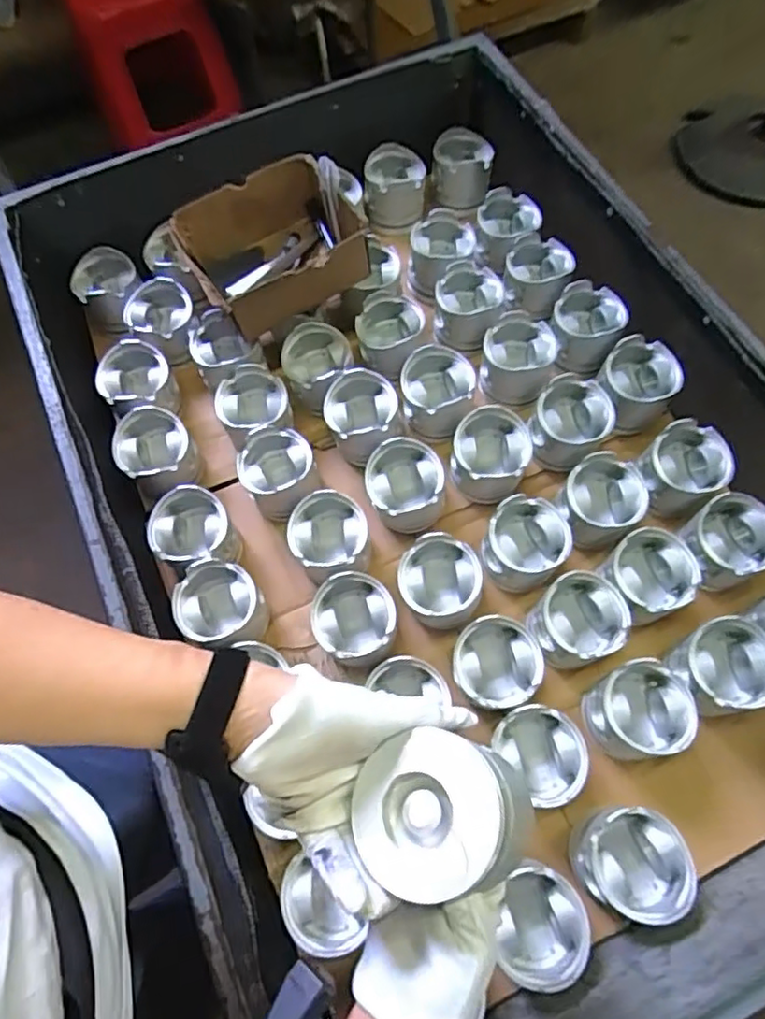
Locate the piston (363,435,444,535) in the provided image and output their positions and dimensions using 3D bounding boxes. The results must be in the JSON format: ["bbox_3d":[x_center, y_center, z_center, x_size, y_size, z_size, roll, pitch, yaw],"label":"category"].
[{"bbox_3d":[0.029,-0.024,0.776,0.096,0.097,0.093,-12,67,-3],"label":"piston"}]

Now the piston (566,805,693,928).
[{"bbox_3d":[0.240,0.339,0.600,0.092,0.083,0.090,-1,67,2],"label":"piston"}]

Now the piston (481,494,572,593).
[{"bbox_3d":[0.169,0.042,0.737,0.094,0.064,0.101,-1,67,2],"label":"piston"}]

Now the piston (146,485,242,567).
[{"bbox_3d":[-0.229,0.031,0.756,0.096,0.071,0.096,-4,67,0],"label":"piston"}]

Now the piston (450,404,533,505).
[{"bbox_3d":[0.134,-0.069,0.780,0.090,0.084,0.096,-1,67,2],"label":"piston"}]

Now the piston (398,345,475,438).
[{"bbox_3d":[0.072,-0.149,0.809,0.094,0.057,0.106,1,67,2],"label":"piston"}]

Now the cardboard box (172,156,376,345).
[{"bbox_3d":[-0.142,-0.339,0.817,0.210,0.110,0.165,-25,69,-9],"label":"cardboard box"}]

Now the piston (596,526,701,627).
[{"bbox_3d":[0.304,0.082,0.726,0.097,0.082,0.091,-1,67,2],"label":"piston"}]

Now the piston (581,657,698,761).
[{"bbox_3d":[0.274,0.221,0.670,0.096,0.074,0.091,-1,67,2],"label":"piston"}]

